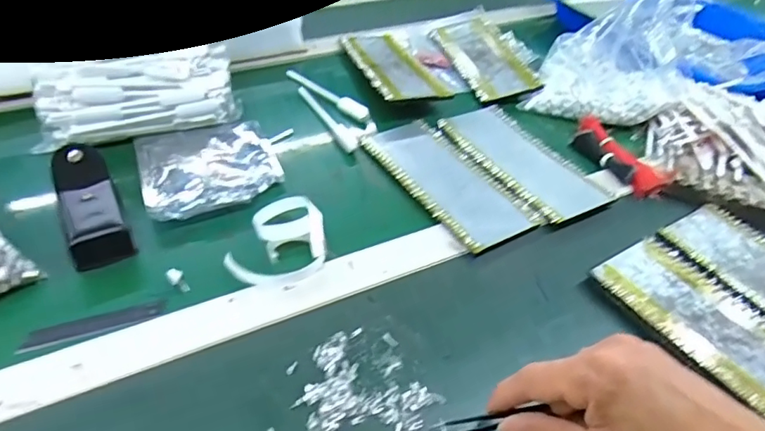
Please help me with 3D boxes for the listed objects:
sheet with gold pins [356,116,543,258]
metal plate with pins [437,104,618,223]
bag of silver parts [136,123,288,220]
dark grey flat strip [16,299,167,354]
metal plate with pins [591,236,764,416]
[{"bbox_3d":[0.063,-0.042,0.552,0.088,0.009,0.204,-22,49,-25],"label":"sheet with gold pins"},{"bbox_3d":[0.151,-0.065,0.587,0.089,0.005,0.195,-19,48,-24],"label":"metal plate with pins"},{"bbox_3d":[-0.172,-0.050,0.537,0.129,0.016,0.135,-15,46,-19],"label":"bag of silver parts"},{"bbox_3d":[-0.215,0.082,0.405,0.098,0.004,0.020,-14,46,-19],"label":"dark grey flat strip"},{"bbox_3d":[0.270,0.092,0.418,0.094,0.010,0.198,-23,49,-26],"label":"metal plate with pins"}]

